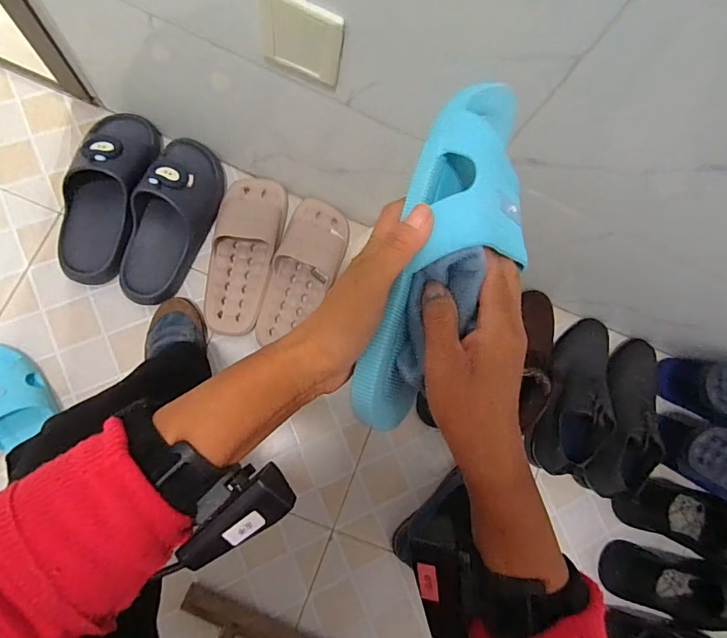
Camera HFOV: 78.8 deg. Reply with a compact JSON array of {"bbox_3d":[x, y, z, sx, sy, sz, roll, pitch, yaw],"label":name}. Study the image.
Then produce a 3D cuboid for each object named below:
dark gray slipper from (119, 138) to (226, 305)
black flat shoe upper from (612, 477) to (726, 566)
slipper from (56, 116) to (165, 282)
[{"bbox_3d":[-0.303,-0.158,0.703,0.115,0.087,0.272,17,78,-7],"label":"dark gray slipper"},{"bbox_3d":[0.577,0.349,0.749,0.305,0.070,0.104,19,81,0],"label":"black flat shoe upper"},{"bbox_3d":[-0.401,-0.200,0.691,0.116,0.076,0.280,12,78,-8],"label":"slipper"}]

